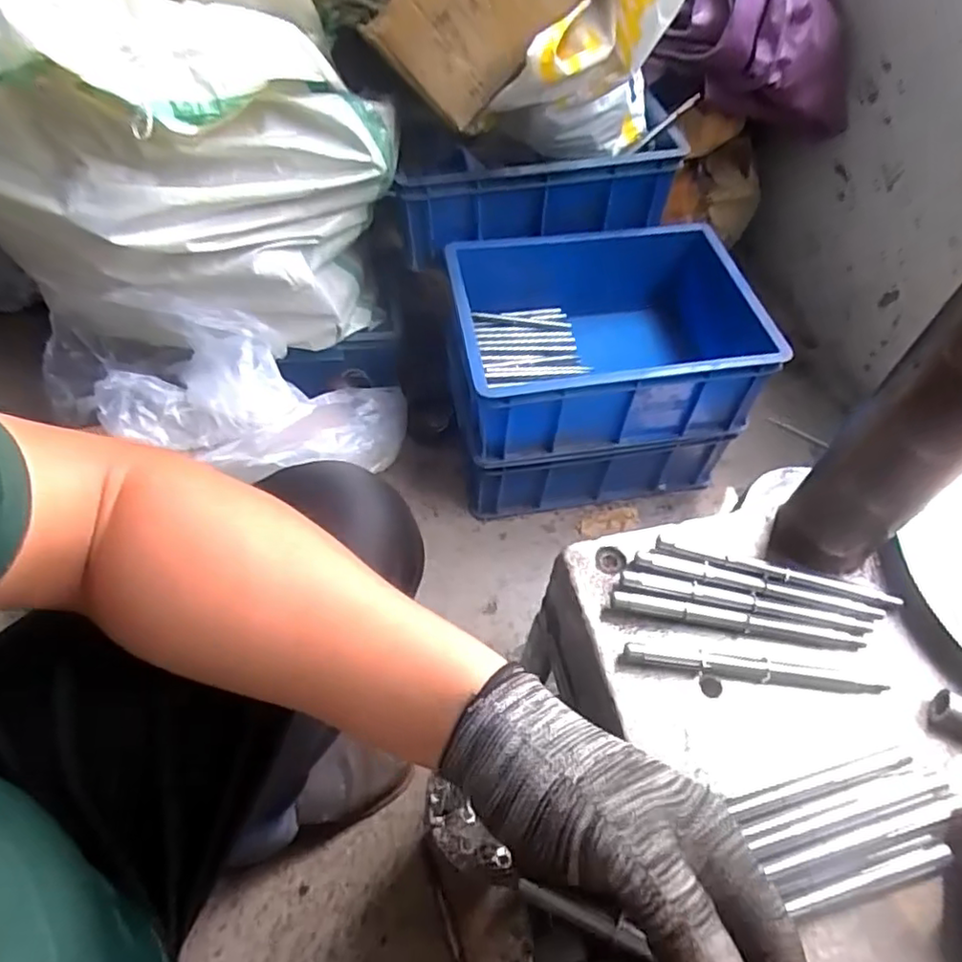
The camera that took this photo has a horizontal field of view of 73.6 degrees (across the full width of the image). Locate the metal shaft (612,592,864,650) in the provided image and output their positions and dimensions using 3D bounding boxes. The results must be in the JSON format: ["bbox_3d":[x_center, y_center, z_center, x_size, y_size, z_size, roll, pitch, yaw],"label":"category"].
[{"bbox_3d":[0.167,0.092,0.419,0.160,0.009,0.010,10,56,3],"label":"metal shaft"}]

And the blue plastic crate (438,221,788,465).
[{"bbox_3d":[0.188,-0.197,0.910,0.435,0.164,0.286,-6,56,-7],"label":"blue plastic crate"}]

